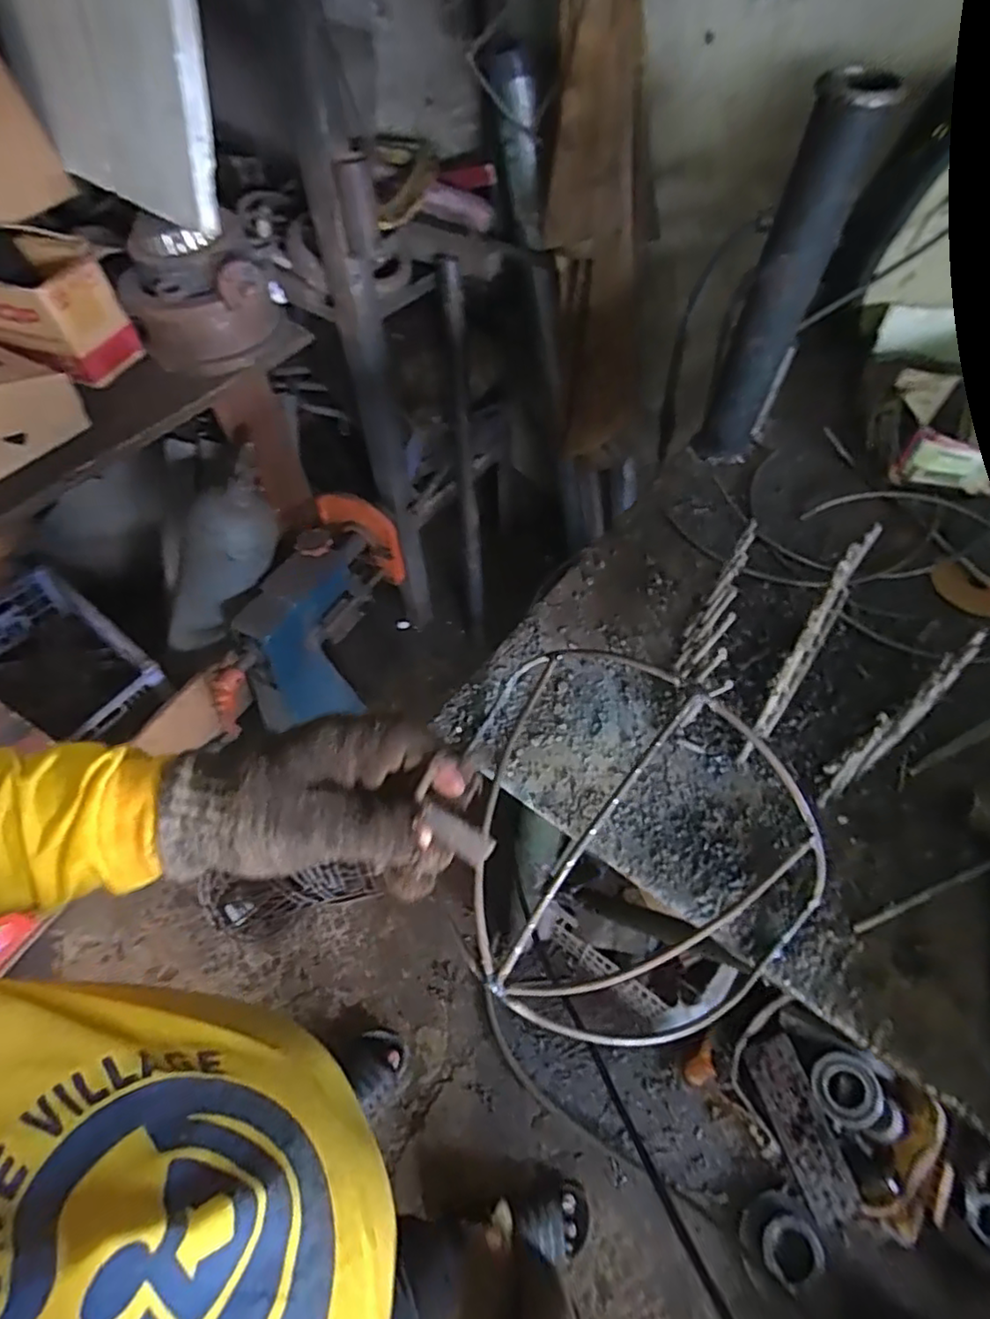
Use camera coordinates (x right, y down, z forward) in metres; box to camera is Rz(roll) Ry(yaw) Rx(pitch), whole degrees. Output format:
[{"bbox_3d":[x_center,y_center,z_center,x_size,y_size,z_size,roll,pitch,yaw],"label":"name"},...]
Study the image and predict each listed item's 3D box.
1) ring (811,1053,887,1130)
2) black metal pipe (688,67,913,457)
[{"bbox_3d":[0.505,0.619,0.923,0.084,0.026,0.093,-29,60,-17],"label":"ring"},{"bbox_3d":[0.236,-0.297,0.542,0.065,0.289,0.060,21,59,16],"label":"black metal pipe"}]

